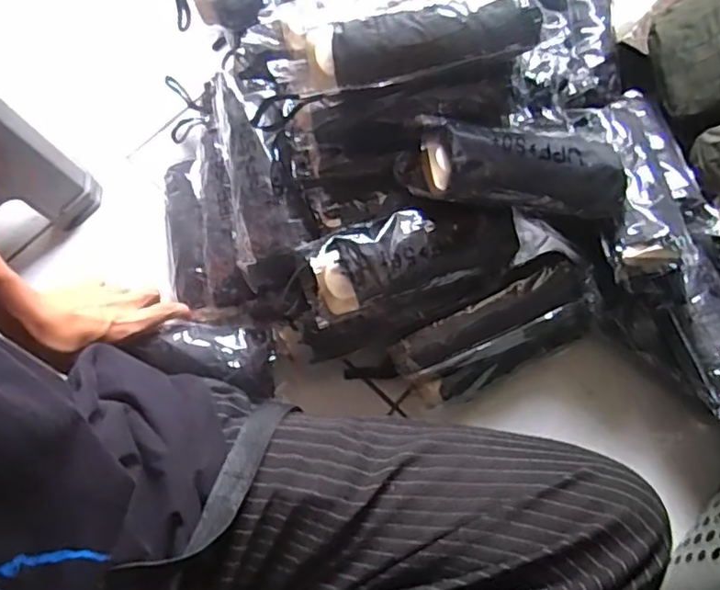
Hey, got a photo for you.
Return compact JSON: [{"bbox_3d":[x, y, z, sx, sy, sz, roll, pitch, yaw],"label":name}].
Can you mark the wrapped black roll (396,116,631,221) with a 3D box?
[{"bbox_3d":[0.126,-0.100,0.492,0.181,0.058,0.061,5,71,-13],"label":"wrapped black roll"}]

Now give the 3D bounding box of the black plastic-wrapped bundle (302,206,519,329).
[{"bbox_3d":[0.044,-0.029,0.511,0.177,0.064,0.066,-16,72,-5],"label":"black plastic-wrapped bundle"}]

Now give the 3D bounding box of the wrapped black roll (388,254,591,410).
[{"bbox_3d":[0.119,0.040,0.560,0.188,0.080,0.076,-27,74,-8],"label":"wrapped black roll"}]

